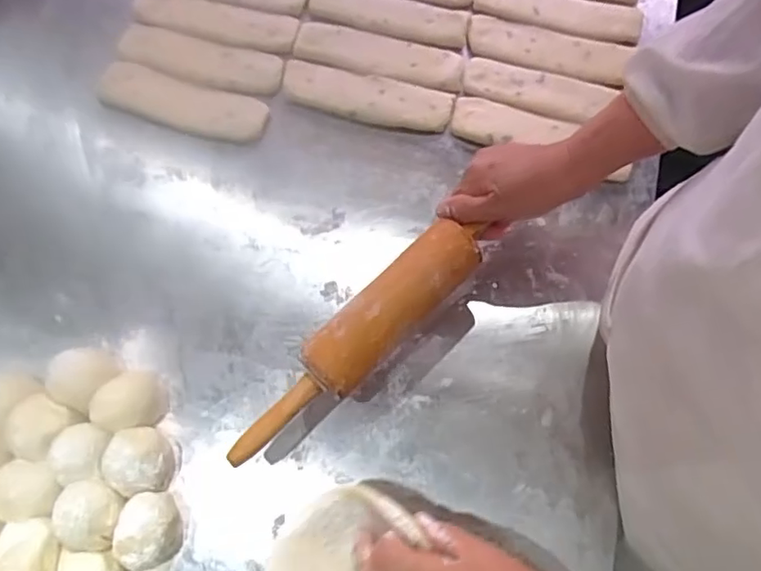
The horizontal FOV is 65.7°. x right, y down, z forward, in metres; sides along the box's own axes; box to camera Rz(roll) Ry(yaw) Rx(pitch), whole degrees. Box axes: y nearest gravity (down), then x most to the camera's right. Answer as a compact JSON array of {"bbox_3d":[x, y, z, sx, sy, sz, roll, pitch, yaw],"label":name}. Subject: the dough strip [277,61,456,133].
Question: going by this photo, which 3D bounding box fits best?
[{"bbox_3d":[-0.016,-0.200,0.630,0.181,0.013,0.056,15,73,6],"label":"dough strip"}]

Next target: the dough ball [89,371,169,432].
[{"bbox_3d":[-0.218,0.100,0.513,0.046,0.044,0.050,0,72,1],"label":"dough ball"}]

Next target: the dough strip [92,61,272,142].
[{"bbox_3d":[-0.212,-0.196,0.630,0.183,0.016,0.054,18,73,7],"label":"dough strip"}]

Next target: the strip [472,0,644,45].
[{"bbox_3d":[0.197,-0.308,0.652,0.185,0.012,0.054,12,73,5],"label":"strip"}]

